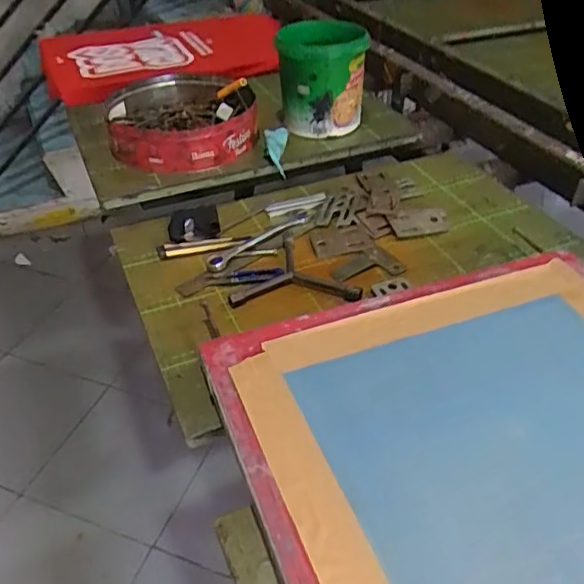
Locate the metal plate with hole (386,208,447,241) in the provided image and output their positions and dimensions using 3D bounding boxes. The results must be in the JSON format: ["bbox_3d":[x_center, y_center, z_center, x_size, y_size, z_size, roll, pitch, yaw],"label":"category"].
[{"bbox_3d":[0.183,-0.099,0.833,0.095,0.005,0.050,-10,57,-16],"label":"metal plate with hole"}]

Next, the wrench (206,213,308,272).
[{"bbox_3d":[-0.046,-0.073,0.803,0.177,0.011,0.030,-33,49,-32],"label":"wrench"}]

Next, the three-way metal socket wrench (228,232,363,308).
[{"bbox_3d":[0.009,-0.031,0.757,0.157,0.010,0.143,2,40,4],"label":"three-way metal socket wrench"}]

